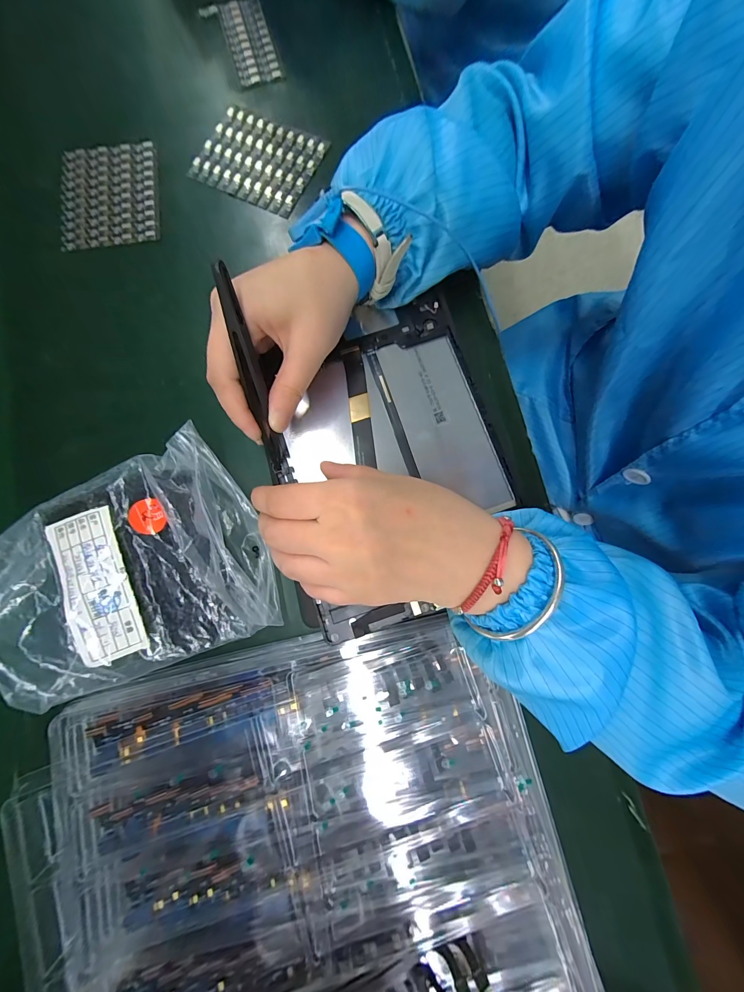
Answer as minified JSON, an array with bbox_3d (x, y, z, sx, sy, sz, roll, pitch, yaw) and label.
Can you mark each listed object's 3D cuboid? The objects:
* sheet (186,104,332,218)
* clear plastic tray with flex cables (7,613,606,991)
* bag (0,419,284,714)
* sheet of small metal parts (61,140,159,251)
[{"bbox_3d":[-0.100,-0.297,0.296,0.100,0.010,0.081,25,84,6],"label":"sheet"},{"bbox_3d":[-0.033,0.203,0.184,0.263,0.029,0.231,-14,81,0],"label":"clear plastic tray with flex cables"},{"bbox_3d":[-0.153,0.042,0.216,0.154,0.032,0.133,-18,81,0],"label":"bag"},{"bbox_3d":[-0.225,-0.258,0.289,0.079,0.004,0.095,-6,84,-1],"label":"sheet of small metal parts"}]

